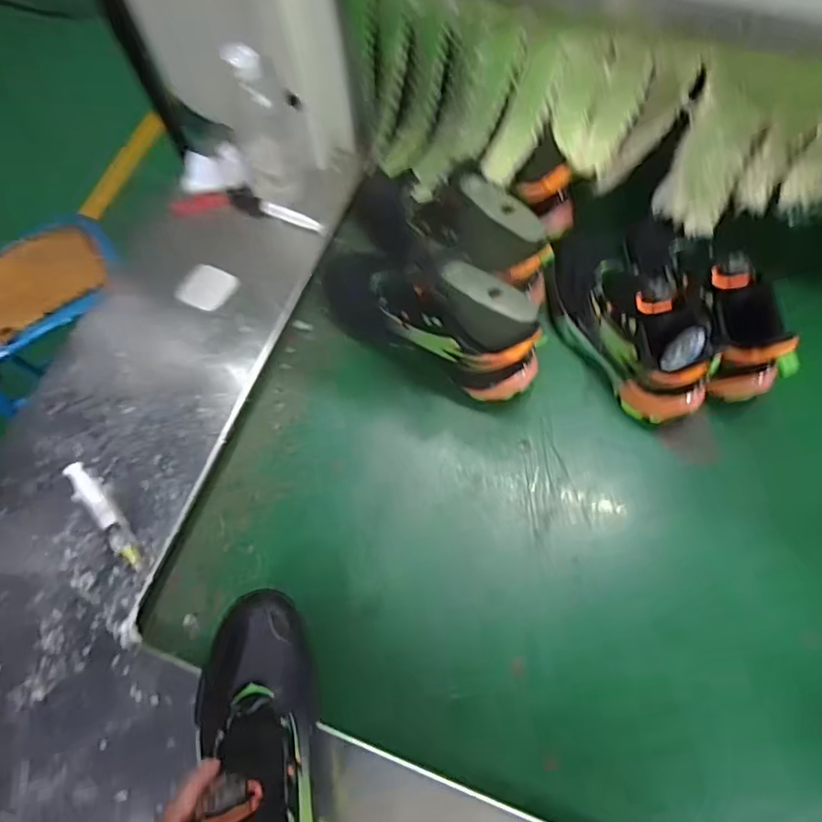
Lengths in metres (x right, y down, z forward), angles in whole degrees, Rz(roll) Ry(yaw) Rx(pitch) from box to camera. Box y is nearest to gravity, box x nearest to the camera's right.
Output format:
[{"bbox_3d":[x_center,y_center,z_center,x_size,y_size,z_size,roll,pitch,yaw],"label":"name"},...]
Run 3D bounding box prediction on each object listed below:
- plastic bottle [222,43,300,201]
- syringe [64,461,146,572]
[{"bbox_3d":[-0.167,-0.323,0.672,0.072,0.179,0.060,-18,68,-7],"label":"plastic bottle"},{"bbox_3d":[-0.308,0.103,0.581,0.025,0.018,0.130,-35,71,-13],"label":"syringe"}]

